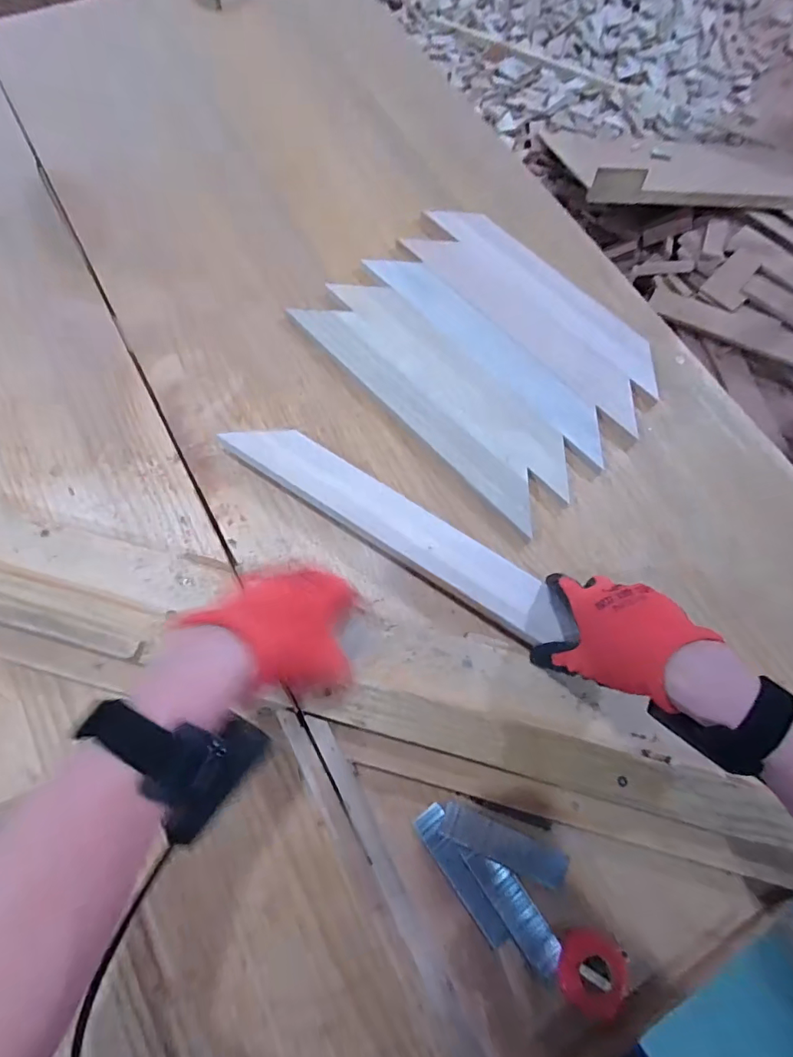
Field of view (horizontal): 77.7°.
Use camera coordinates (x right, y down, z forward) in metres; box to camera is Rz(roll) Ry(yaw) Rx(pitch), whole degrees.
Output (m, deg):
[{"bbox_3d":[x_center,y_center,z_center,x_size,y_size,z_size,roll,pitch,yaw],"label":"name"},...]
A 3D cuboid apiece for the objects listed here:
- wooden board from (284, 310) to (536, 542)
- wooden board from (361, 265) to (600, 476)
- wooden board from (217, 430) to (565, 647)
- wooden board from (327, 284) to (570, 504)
[{"bbox_3d":[0.025,-0.140,0.552,0.062,0.008,0.358,-40,75,-13],"label":"wooden board"},{"bbox_3d":[0.107,-0.217,0.575,0.064,0.019,0.364,-41,76,-13],"label":"wooden board"},{"bbox_3d":[-0.006,-0.009,0.504,0.375,0.022,0.065,31,74,9],"label":"wooden board"},{"bbox_3d":[0.065,-0.178,0.568,0.070,0.012,0.375,-40,76,-13],"label":"wooden board"}]

